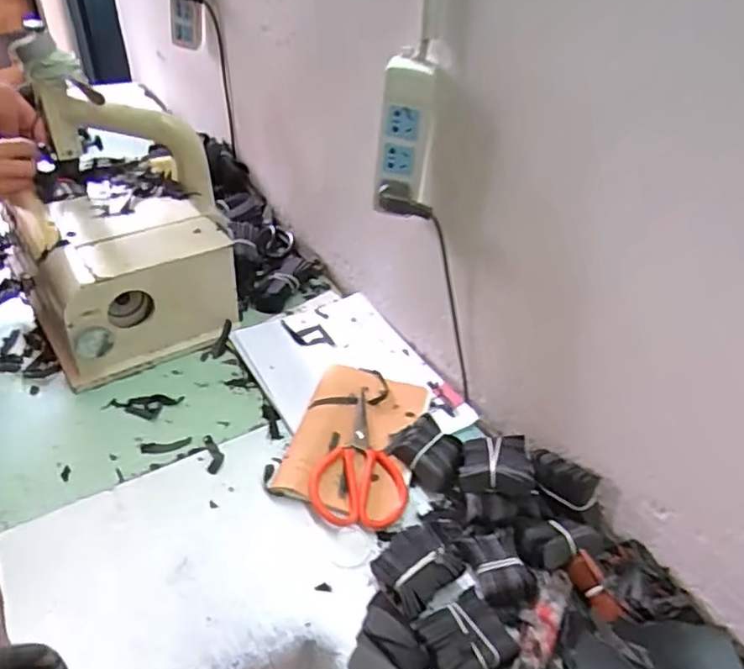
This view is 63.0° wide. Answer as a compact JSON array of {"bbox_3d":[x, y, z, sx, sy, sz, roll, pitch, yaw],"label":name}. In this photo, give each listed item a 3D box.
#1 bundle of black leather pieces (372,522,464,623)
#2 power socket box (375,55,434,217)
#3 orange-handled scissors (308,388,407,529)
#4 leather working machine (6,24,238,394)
[{"bbox_3d":[0.045,0.227,0.600,0.073,0.030,0.071,-25,45,-28],"label":"bundle of black leather pieces"},{"bbox_3d":[0.035,-0.214,0.659,0.060,0.146,0.031,0,39,0],"label":"power socket box"},{"bbox_3d":[-0.011,0.142,0.703,0.104,0.021,0.172,3,39,4],"label":"orange-handled scissors"},{"bbox_3d":[-0.349,-0.181,0.821,0.270,0.344,0.313,-21,43,-24],"label":"leather working machine"}]

